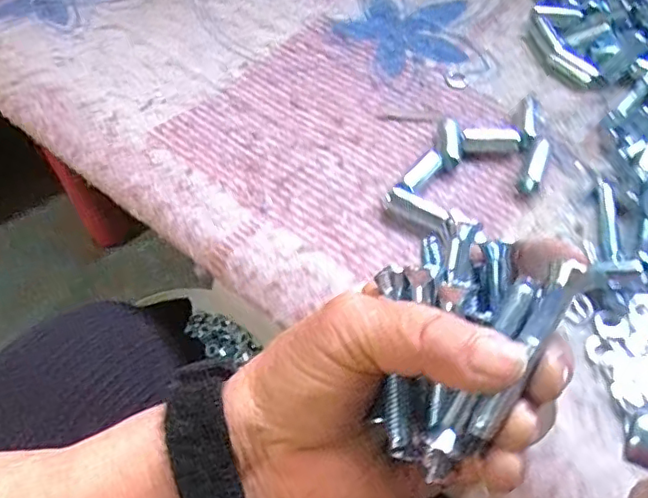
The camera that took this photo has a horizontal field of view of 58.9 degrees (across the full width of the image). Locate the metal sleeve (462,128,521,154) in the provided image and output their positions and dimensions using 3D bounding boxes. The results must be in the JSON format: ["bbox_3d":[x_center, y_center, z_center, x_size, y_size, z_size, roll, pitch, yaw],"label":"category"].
[{"bbox_3d":[0.100,-0.065,0.341,0.033,0.009,0.015,3,58,5],"label":"metal sleeve"}]

